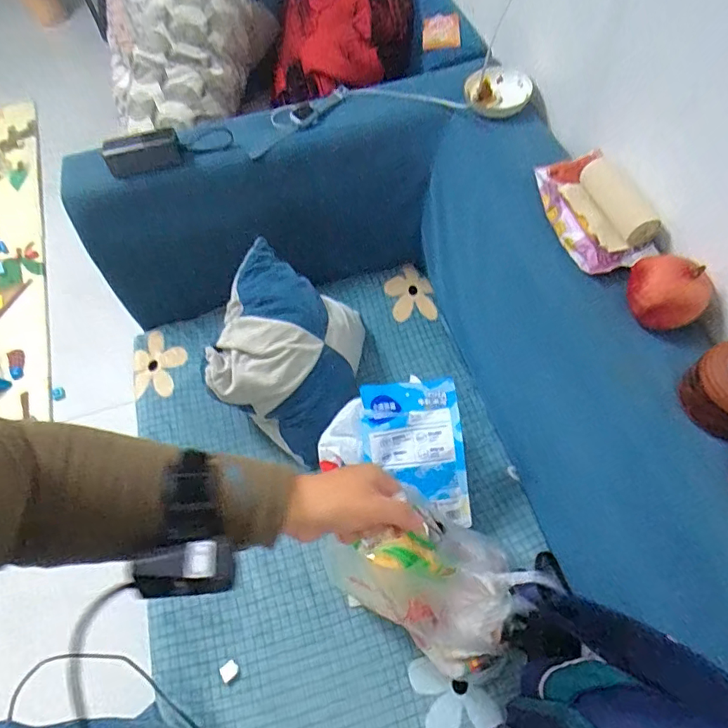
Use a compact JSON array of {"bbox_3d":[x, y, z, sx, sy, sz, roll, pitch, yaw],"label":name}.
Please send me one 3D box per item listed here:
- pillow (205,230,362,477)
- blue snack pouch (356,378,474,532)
[{"bbox_3d":[-0.134,-0.023,0.897,0.250,0.214,0.297,24,65,17],"label":"pillow"},{"bbox_3d":[0.082,0.150,0.806,0.155,0.048,0.237,-7,91,-2],"label":"blue snack pouch"}]

